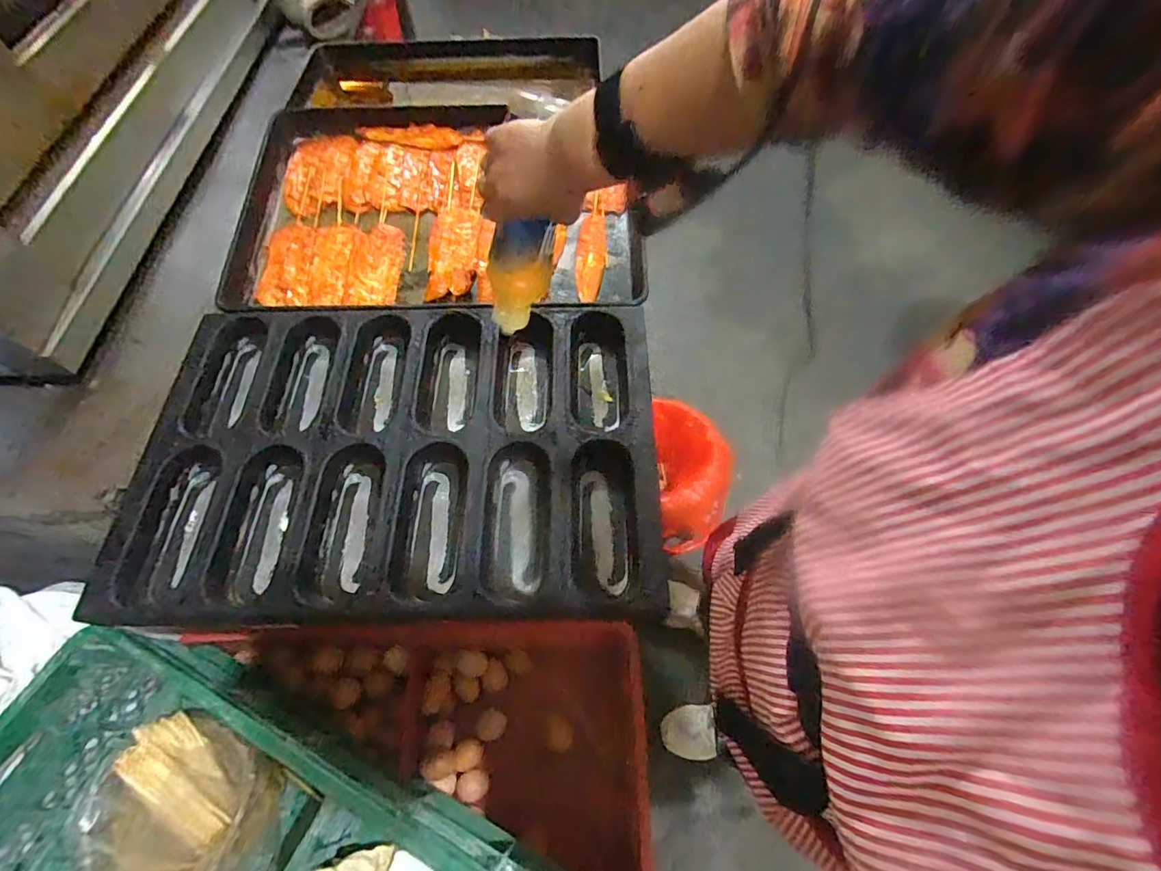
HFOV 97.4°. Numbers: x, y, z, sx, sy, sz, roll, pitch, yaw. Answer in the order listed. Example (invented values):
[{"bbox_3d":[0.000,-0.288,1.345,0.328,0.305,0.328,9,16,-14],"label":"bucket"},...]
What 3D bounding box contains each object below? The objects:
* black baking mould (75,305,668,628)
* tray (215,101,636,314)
[{"bbox_3d":[-0.213,0.016,0.620,0.601,0.048,0.405,-1,61,0],"label":"black baking mould"},{"bbox_3d":[-0.210,-0.364,0.788,0.612,0.070,0.391,2,61,2],"label":"tray"}]

